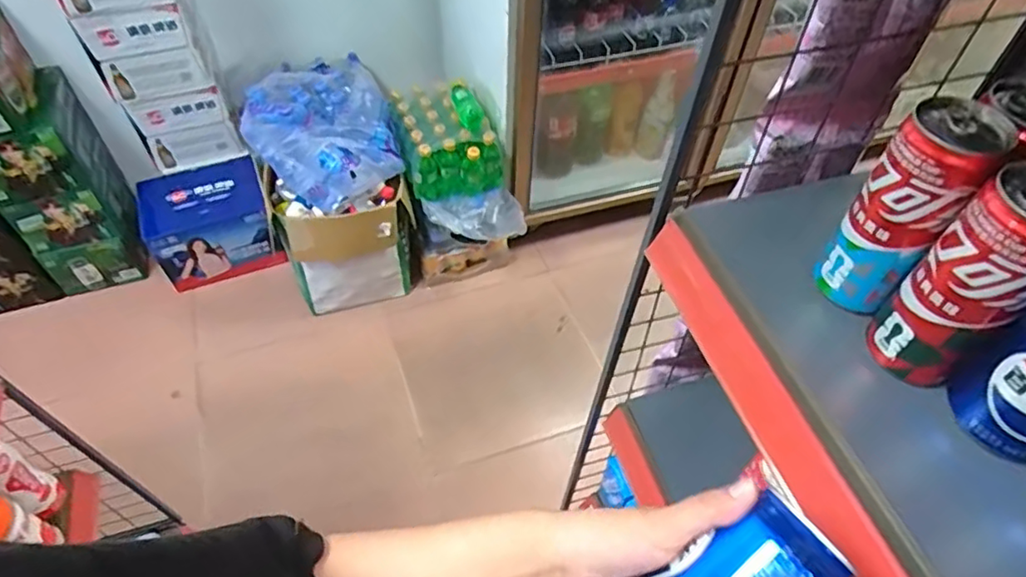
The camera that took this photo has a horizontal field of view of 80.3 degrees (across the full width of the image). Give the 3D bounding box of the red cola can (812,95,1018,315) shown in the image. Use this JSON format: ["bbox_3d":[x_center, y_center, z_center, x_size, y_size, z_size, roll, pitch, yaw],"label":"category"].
[{"bbox_3d":[0.248,-0.048,0.392,0.052,0.139,0.050,36,59,24],"label":"red cola can"}]

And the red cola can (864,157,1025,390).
[{"bbox_3d":[0.268,-0.001,0.356,0.051,0.139,0.056,-35,61,-26],"label":"red cola can"}]

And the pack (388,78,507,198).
[{"bbox_3d":[-0.182,-0.422,1.642,0.259,0.185,0.327,-12,53,-11],"label":"pack"}]

